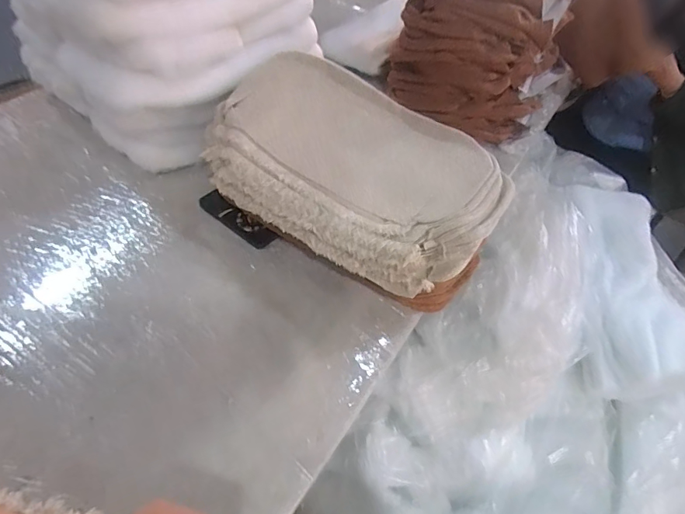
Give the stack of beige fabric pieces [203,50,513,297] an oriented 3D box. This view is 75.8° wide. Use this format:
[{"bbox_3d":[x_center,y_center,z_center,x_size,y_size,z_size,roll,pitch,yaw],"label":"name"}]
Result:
[{"bbox_3d":[0.020,-0.159,0.746,0.499,0.103,0.326,28,54,17],"label":"stack of beige fabric pieces"}]

